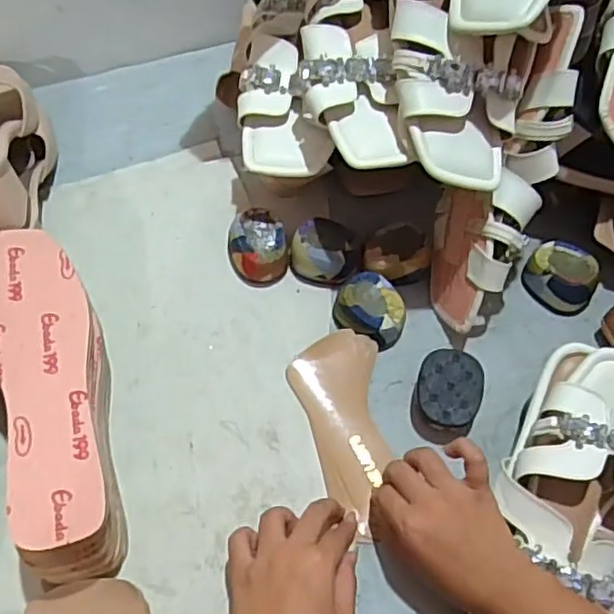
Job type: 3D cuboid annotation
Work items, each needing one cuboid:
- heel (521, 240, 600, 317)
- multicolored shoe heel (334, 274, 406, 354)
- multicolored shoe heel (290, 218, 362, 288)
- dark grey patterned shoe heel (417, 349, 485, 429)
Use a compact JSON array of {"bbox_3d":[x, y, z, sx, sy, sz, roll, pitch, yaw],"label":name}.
[{"bbox_3d":[0.224,-0.028,0.569,0.063,0.040,0.050,40,69,17],"label":"heel"},{"bbox_3d":[0.055,0.000,0.549,0.062,0.034,0.051,29,66,12],"label":"multicolored shoe heel"},{"bbox_3d":[0.017,-0.049,0.574,0.062,0.035,0.049,4,63,0],"label":"multicolored shoe heel"},{"bbox_3d":[0.113,0.068,0.516,0.049,0.037,0.060,11,63,4],"label":"dark grey patterned shoe heel"}]

